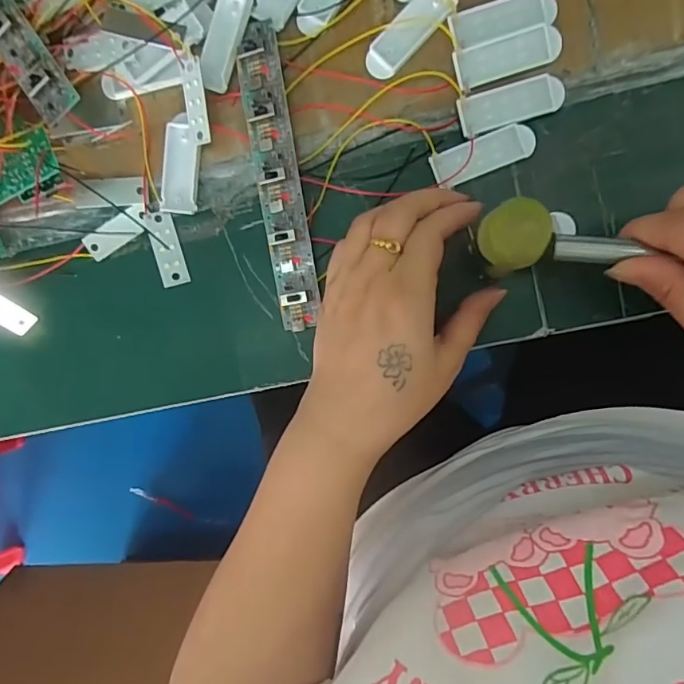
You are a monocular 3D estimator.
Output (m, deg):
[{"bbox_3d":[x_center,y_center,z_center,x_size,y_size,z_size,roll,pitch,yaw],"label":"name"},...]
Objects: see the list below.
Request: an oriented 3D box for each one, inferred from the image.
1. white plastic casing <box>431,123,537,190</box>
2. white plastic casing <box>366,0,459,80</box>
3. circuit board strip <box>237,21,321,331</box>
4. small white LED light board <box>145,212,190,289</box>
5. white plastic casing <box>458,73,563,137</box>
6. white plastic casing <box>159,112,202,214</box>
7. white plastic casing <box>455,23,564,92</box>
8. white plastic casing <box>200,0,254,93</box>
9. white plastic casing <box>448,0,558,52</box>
[{"bbox_3d":[0.080,-0.105,0.294,0.057,0.004,0.020,-19,90,8],"label":"white plastic casing"},{"bbox_3d":[0.037,-0.174,0.291,0.058,0.005,0.021,-44,87,7],"label":"white plastic casing"},{"bbox_3d":[-0.036,-0.093,0.301,0.025,0.019,0.170,-9,98,6],"label":"circuit board strip"},{"bbox_3d":[-0.106,-0.056,0.317,0.016,0.004,0.045,-16,92,-13],"label":"small white LED light board"},{"bbox_3d":[0.094,-0.132,0.288,0.058,0.006,0.021,-14,90,8],"label":"white plastic casing"},{"bbox_3d":[-0.094,-0.104,0.308,0.021,0.005,0.055,7,93,7],"label":"white plastic casing"},{"bbox_3d":[0.090,-0.156,0.285,0.057,0.005,0.021,-17,90,8],"label":"white plastic casing"},{"bbox_3d":[-0.066,-0.171,0.293,0.019,0.006,0.056,18,94,6],"label":"white plastic casing"},{"bbox_3d":[0.088,-0.176,0.284,0.057,0.008,0.021,-14,90,8],"label":"white plastic casing"}]

